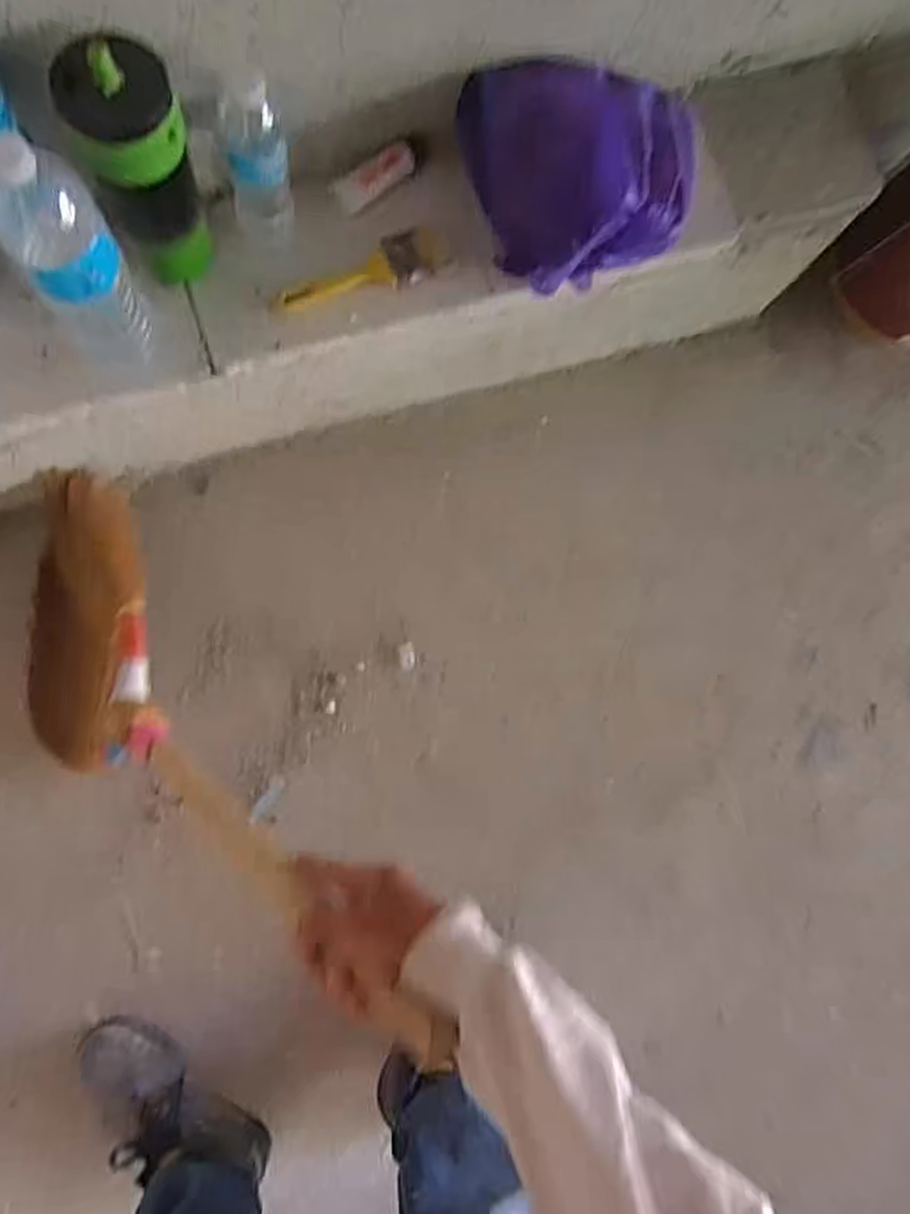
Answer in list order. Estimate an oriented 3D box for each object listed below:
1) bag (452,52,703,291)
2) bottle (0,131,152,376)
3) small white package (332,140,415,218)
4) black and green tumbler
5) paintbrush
[{"bbox_3d":[0.138,-0.441,0.775,0.219,0.111,0.210,-19,85,-9],"label":"bag"},{"bbox_3d":[-0.311,-0.276,0.635,0.080,0.244,0.070,-34,88,-9],"label":"bottle"},{"bbox_3d":[-0.081,-0.443,0.792,0.089,0.016,0.033,-35,88,3],"label":"small white package"},{"bbox_3d":[-0.257,-0.360,0.650,0.077,0.228,0.073,1,83,-7],"label":"black and green tumbler"},{"bbox_3d":[-0.098,-0.343,0.785,0.181,0.019,0.060,-19,86,-9],"label":"paintbrush"}]

